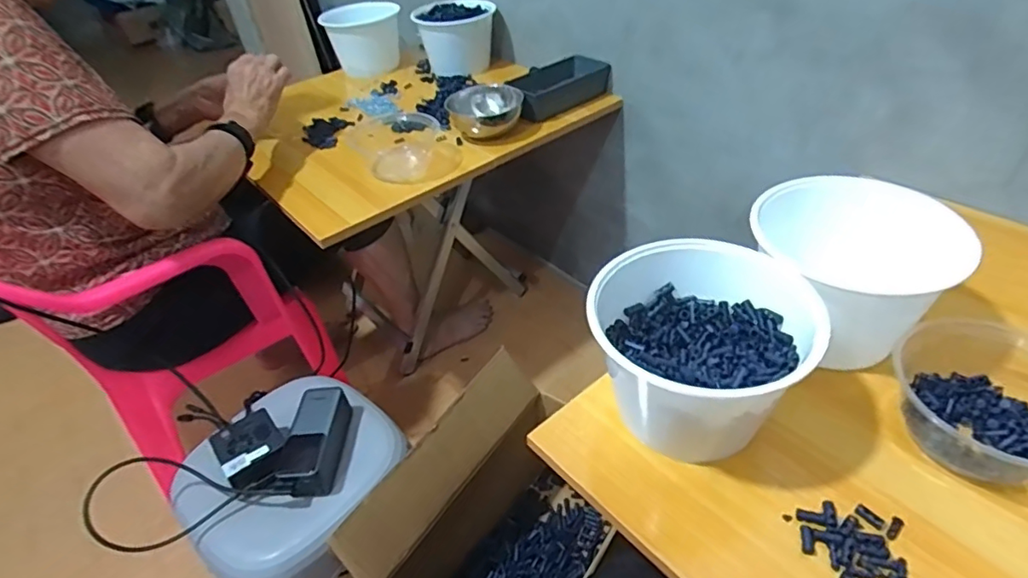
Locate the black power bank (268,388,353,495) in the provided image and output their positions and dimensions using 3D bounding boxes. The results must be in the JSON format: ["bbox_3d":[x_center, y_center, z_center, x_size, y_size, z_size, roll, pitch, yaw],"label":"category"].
[{"bbox_3d":[-0.252,0.192,0.716,0.061,0.051,0.130,-3,41,4],"label":"black power bank"}]

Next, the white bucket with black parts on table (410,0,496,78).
[{"bbox_3d":[-0.113,-0.505,1.147,0.161,0.112,0.134,-10,41,-3],"label":"white bucket with black parts on table"}]

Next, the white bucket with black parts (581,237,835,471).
[{"bbox_3d":[0.153,0.050,0.467,0.164,0.113,0.160,-4,41,4],"label":"white bucket with black parts"}]

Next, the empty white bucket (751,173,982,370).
[{"bbox_3d":[0.293,-0.012,0.511,0.160,0.119,0.145,5,42,14],"label":"empty white bucket"}]

